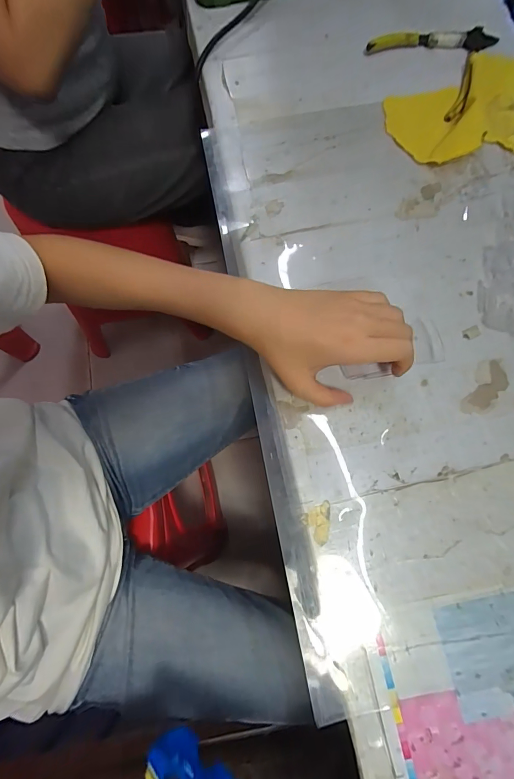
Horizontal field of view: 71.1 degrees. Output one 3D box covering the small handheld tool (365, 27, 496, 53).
[{"bbox_3d":[0.203,-0.402,0.419,0.147,0.016,0.024,-5,74,-2],"label":"small handheld tool"}]

